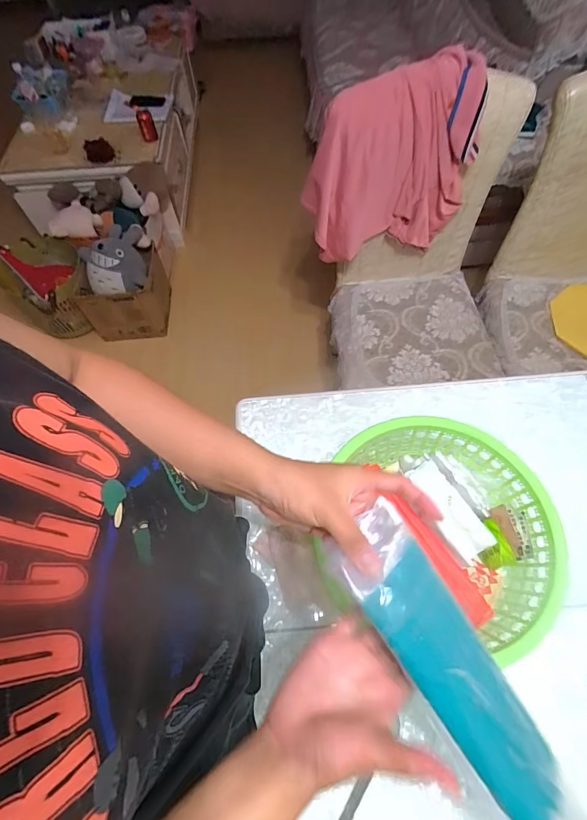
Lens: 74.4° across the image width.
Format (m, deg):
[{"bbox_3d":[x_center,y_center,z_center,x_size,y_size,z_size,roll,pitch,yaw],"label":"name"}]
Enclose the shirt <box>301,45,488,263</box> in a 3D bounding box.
[{"bbox_3d":[0.235,-0.605,0.980,0.393,0.373,0.161,-15,64,-6],"label":"shirt"}]

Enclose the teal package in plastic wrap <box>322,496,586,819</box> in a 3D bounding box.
[{"bbox_3d":[0.148,0.242,0.306,0.074,0.037,0.352,-31,83,-13],"label":"teal package in plastic wrap"}]

